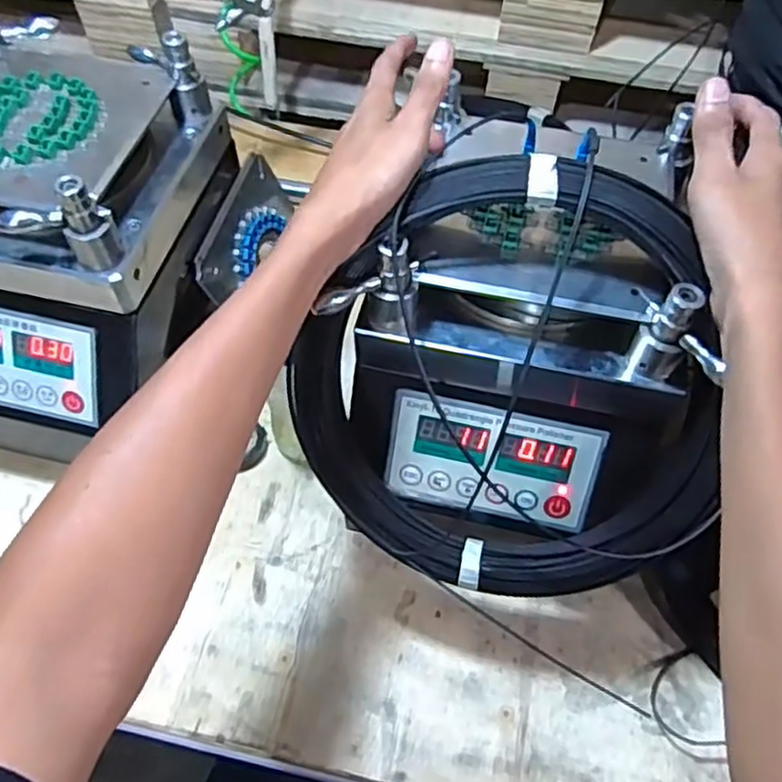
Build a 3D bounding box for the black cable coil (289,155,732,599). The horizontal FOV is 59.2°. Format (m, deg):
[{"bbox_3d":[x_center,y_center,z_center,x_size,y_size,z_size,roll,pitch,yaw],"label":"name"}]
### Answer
[{"bbox_3d":[0.066,0.000,0.455,0.265,0.306,0.053,-10,16,13],"label":"black cable coil"}]

